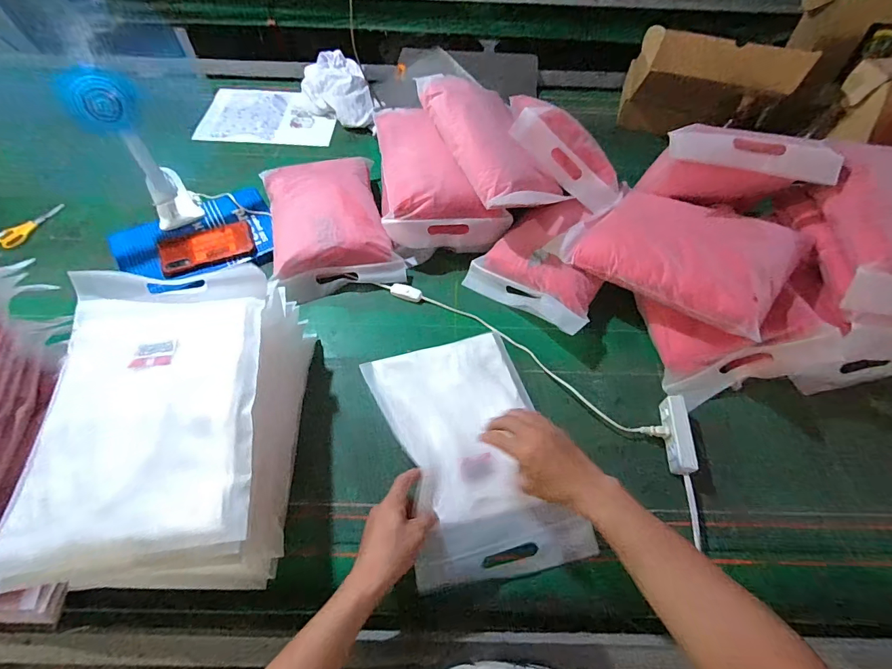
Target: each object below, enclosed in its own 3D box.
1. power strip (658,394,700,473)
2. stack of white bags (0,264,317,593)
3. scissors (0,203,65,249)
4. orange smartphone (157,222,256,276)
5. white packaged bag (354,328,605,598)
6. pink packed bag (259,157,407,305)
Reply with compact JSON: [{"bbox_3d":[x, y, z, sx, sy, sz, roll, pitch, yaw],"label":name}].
[{"bbox_3d":[0.338,0.147,0.607,0.023,0.044,0.111,6,60,2],"label":"power strip"},{"bbox_3d":[-0.331,0.108,0.521,0.250,0.166,0.354,-3,60,-4],"label":"stack of white bags"},{"bbox_3d":[-0.820,-0.218,0.822,0.041,0.016,0.143,12,48,5],"label":"scissors"},{"bbox_3d":[-0.441,-0.162,0.765,0.158,0.018,0.085,-19,69,-9],"label":"orange smartphone"},{"bbox_3d":[0.036,0.157,0.597,0.231,0.055,0.348,-14,61,-10],"label":"white packaged bag"},{"bbox_3d":[-0.224,-0.215,0.782,0.220,0.092,0.303,-17,61,-11],"label":"pink packed bag"}]

